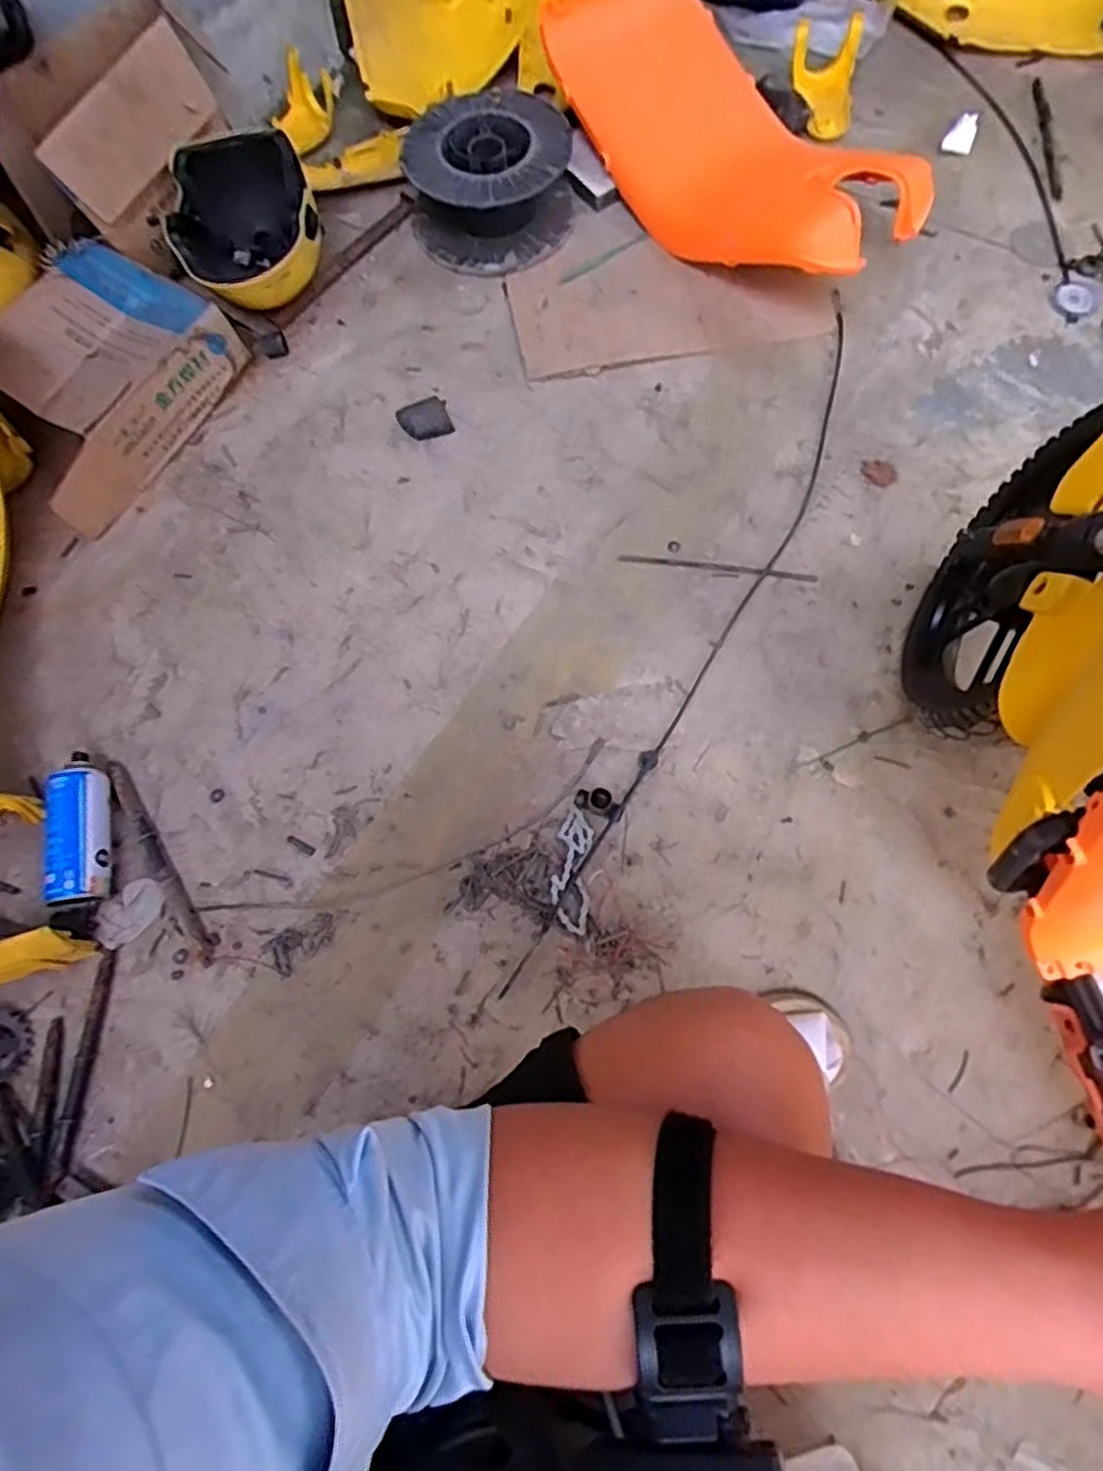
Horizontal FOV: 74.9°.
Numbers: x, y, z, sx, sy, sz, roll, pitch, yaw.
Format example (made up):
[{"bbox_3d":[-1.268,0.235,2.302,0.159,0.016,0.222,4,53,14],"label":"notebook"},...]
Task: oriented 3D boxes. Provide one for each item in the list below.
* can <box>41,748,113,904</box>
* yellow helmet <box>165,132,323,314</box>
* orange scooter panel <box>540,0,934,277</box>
[{"bbox_3d":[-0.557,0.106,0.839,0.058,0.049,0.176,-10,72,-2],"label":"can"},{"bbox_3d":[-0.476,-0.785,1.136,0.224,0.152,0.239,-19,73,-5],"label":"yellow helmet"},{"bbox_3d":[0.276,-0.963,1.177,0.292,0.159,0.694,-31,74,-9],"label":"orange scooter panel"}]

